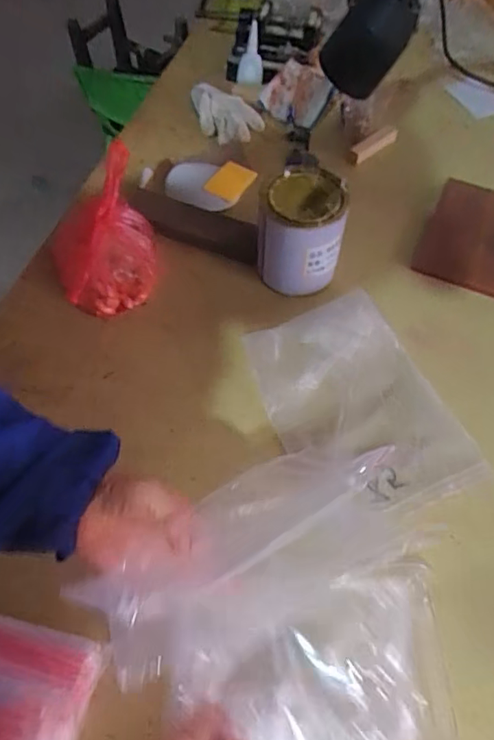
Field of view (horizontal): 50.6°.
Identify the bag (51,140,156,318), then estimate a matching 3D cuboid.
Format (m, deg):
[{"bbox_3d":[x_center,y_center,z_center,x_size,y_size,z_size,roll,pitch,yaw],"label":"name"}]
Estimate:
[{"bbox_3d":[-0.188,-0.172,0.665,0.133,0.128,0.161,-20,61,-11],"label":"bag"}]

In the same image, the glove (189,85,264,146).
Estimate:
[{"bbox_3d":[-0.042,-0.425,0.863,0.086,0.045,0.134,-40,66,-21],"label":"glove"}]

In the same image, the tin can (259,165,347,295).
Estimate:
[{"bbox_3d":[0.066,-0.174,0.662,0.100,0.133,0.092,0,59,0],"label":"tin can"}]

